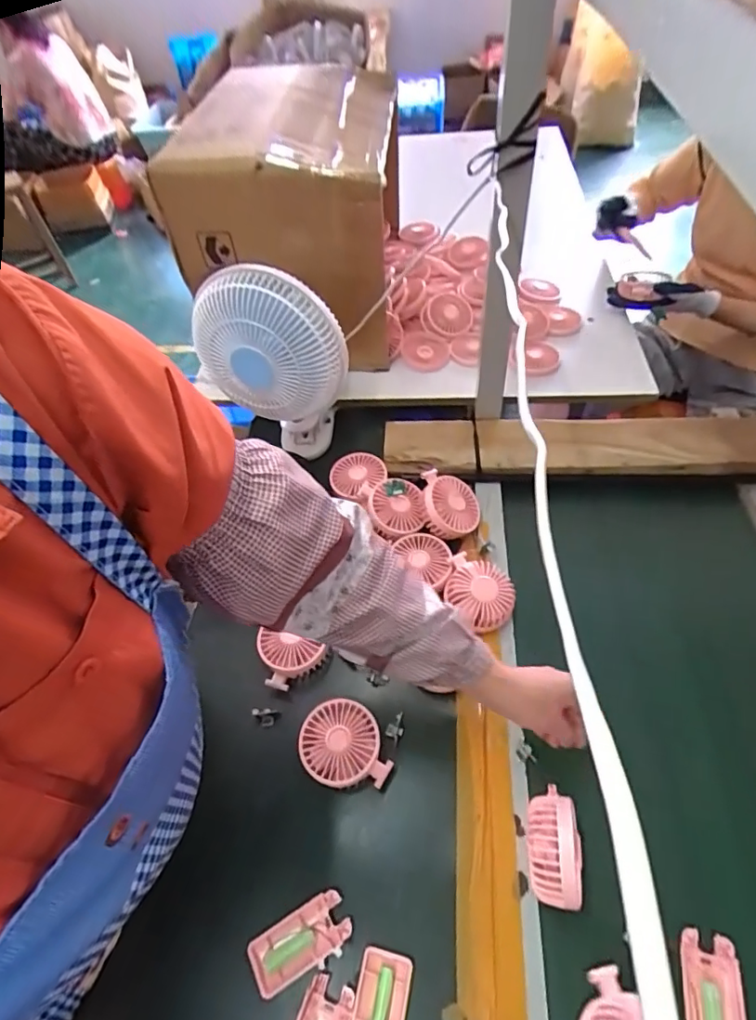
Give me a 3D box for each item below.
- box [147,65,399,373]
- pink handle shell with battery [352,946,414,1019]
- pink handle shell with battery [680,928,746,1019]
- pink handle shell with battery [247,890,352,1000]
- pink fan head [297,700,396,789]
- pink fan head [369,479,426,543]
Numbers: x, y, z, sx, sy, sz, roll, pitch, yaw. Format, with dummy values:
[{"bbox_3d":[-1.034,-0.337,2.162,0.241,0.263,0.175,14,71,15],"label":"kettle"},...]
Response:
[{"bbox_3d":[-0.126,-0.521,0.943,0.303,0.356,0.453,1,51,6],"label":"box"},{"bbox_3d":[0.000,0.456,0.469,0.047,0.018,0.095,10,53,12],"label":"pink handle shell with battery"},{"bbox_3d":[0.290,0.426,0.453,0.043,0.017,0.095,10,53,12],"label":"pink handle shell with battery"},{"bbox_3d":[-0.074,0.409,0.496,0.093,0.010,0.048,-25,53,-15],"label":"pink handle shell with battery"},{"bbox_3d":[-0.040,0.268,0.593,0.090,0.038,0.090,-2,51,3],"label":"pink fan head"},{"bbox_3d":[0.027,-0.007,0.751,0.078,0.031,0.084,-6,51,0],"label":"pink fan head"}]

